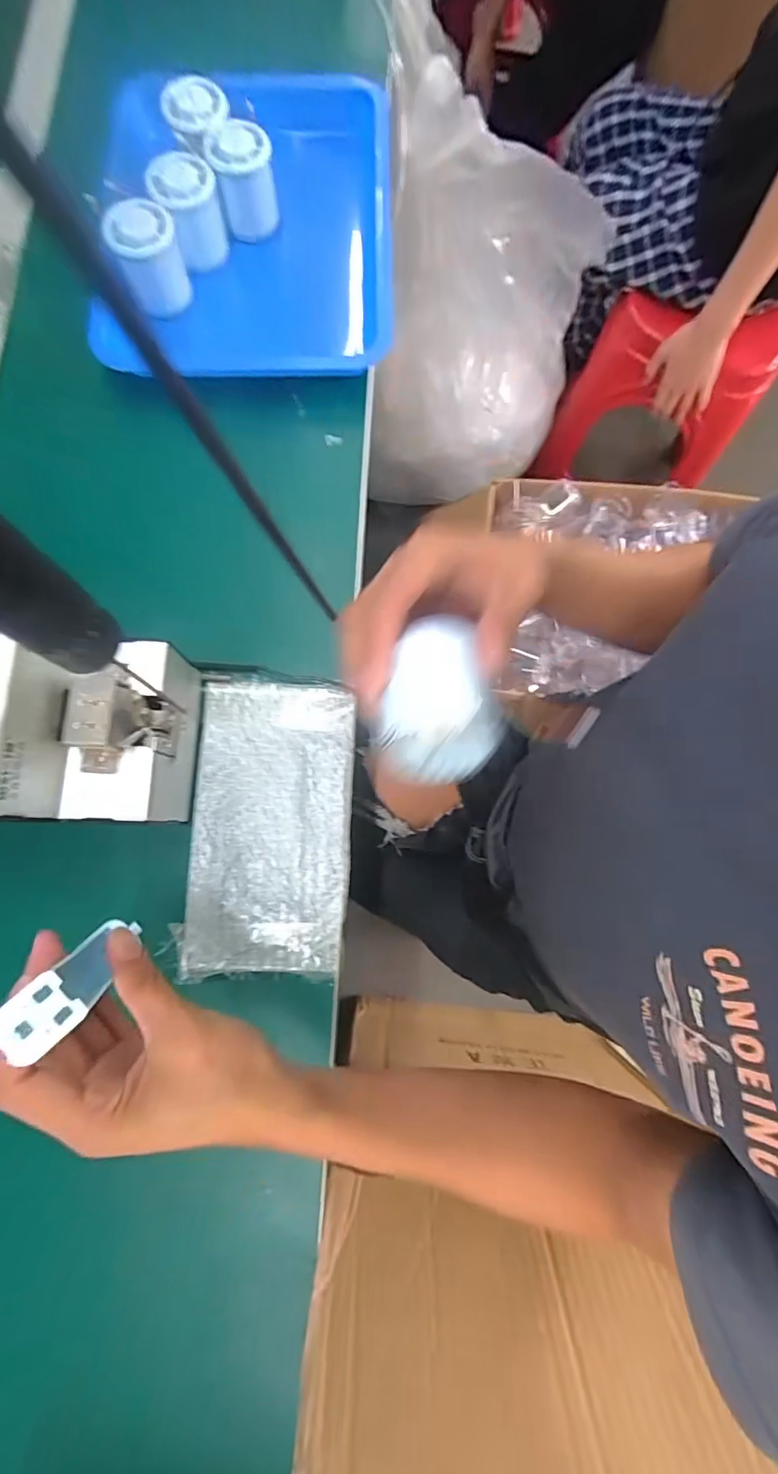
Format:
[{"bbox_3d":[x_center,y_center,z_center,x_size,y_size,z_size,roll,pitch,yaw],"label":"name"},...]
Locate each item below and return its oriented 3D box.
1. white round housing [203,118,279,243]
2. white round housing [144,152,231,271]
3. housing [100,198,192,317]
[{"bbox_3d":[-0.129,-0.500,0.457,0.054,0.057,0.054,-11,80,-2],"label":"white round housing"},{"bbox_3d":[-0.175,-0.463,0.451,0.052,0.062,0.052,0,80,0],"label":"white round housing"},{"bbox_3d":[-0.207,-0.414,0.441,0.054,0.057,0.054,0,80,0],"label":"housing"}]

